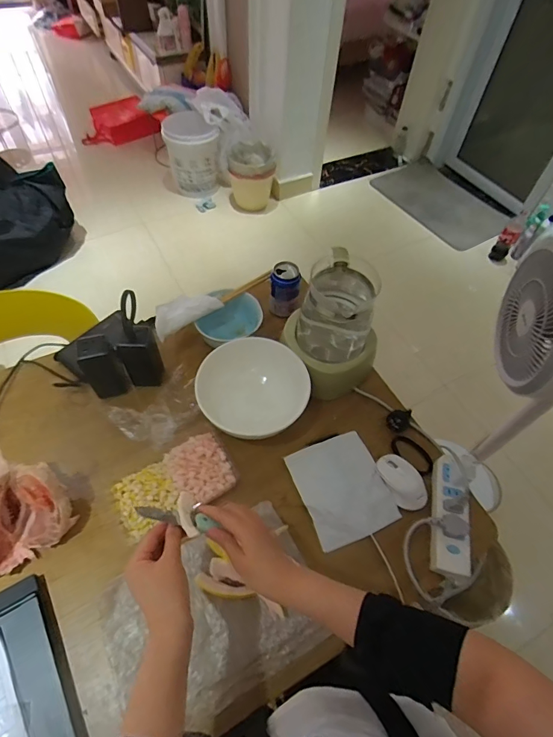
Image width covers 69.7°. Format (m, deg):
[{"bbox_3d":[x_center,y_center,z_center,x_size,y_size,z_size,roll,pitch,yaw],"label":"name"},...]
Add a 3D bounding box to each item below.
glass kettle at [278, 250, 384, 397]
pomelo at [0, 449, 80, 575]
[{"bbox_3d":[0.102,-0.077,0.730,0.146,0.188,0.172,-28,62,-20],"label":"glass kettle"},{"bbox_3d":[-0.389,0.203,0.569,0.151,0.158,0.120,-28,62,-20],"label":"pomelo"}]

